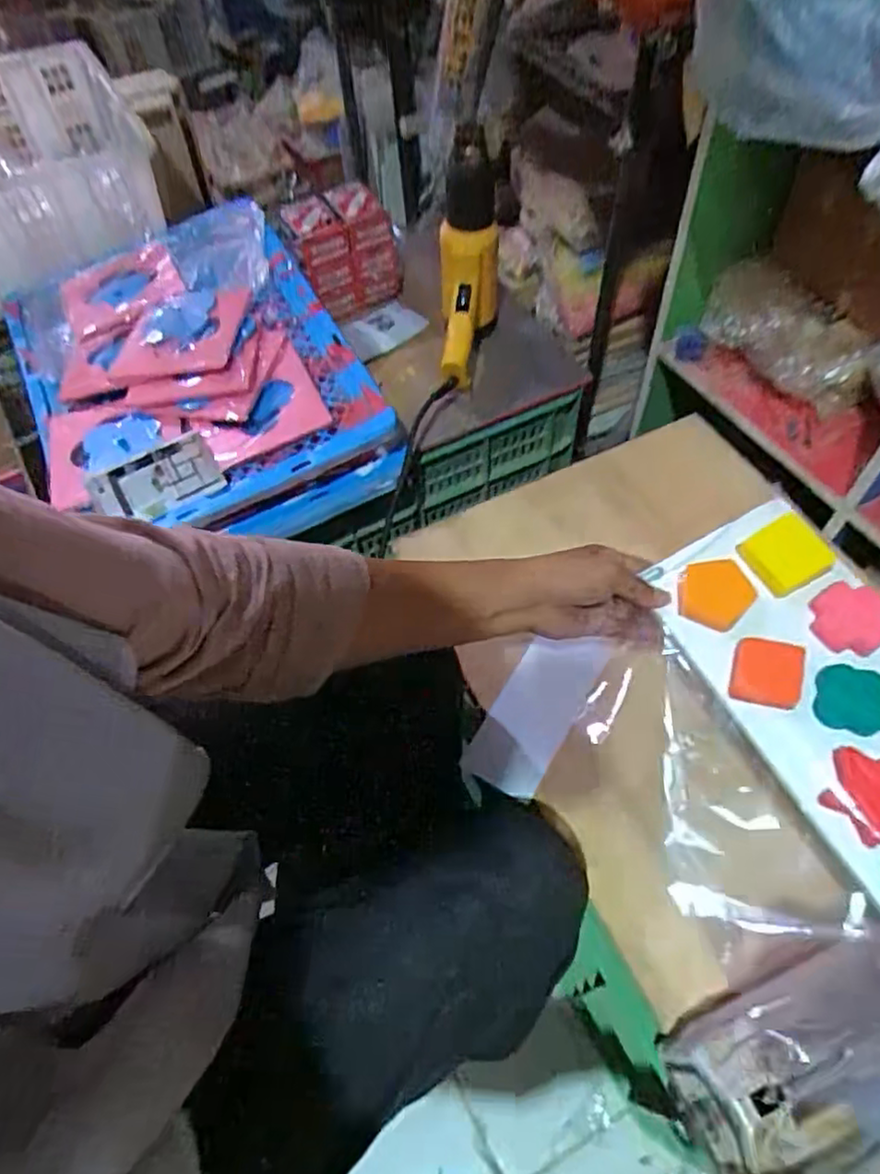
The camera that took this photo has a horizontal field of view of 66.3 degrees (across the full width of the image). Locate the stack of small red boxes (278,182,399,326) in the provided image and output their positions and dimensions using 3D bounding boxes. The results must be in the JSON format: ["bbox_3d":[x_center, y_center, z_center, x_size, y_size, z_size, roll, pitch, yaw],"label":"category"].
[{"bbox_3d":[-0.136,-0.456,0.921,0.132,0.129,0.088,-26,58,-12],"label":"stack of small red boxes"}]

